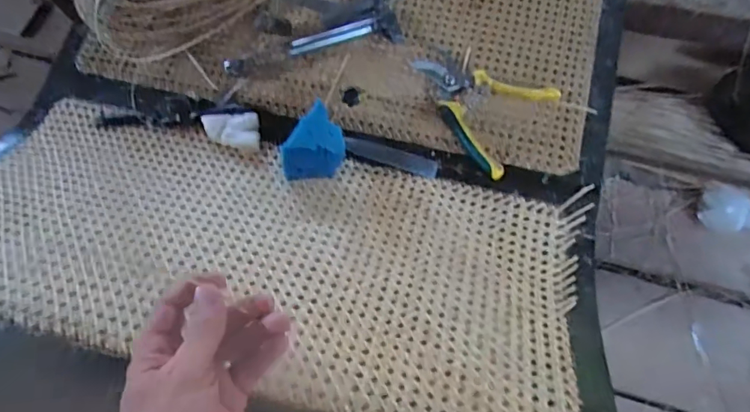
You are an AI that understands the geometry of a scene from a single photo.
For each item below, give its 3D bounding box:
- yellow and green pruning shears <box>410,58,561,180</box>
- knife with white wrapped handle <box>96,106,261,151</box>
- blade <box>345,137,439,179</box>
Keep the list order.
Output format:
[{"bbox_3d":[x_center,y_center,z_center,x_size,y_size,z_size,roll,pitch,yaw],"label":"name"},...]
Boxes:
[{"bbox_3d":[0.125,-0.138,0.607,0.176,0.020,0.131,40,76,14],"label":"yellow and green pruning shears"},{"bbox_3d":[-0.251,-0.114,0.616,0.219,0.014,0.057,9,71,5],"label":"knife with white wrapped handle"},{"bbox_3d":[0.020,-0.063,0.602,0.120,0.004,0.025,19,76,8],"label":"blade"}]

